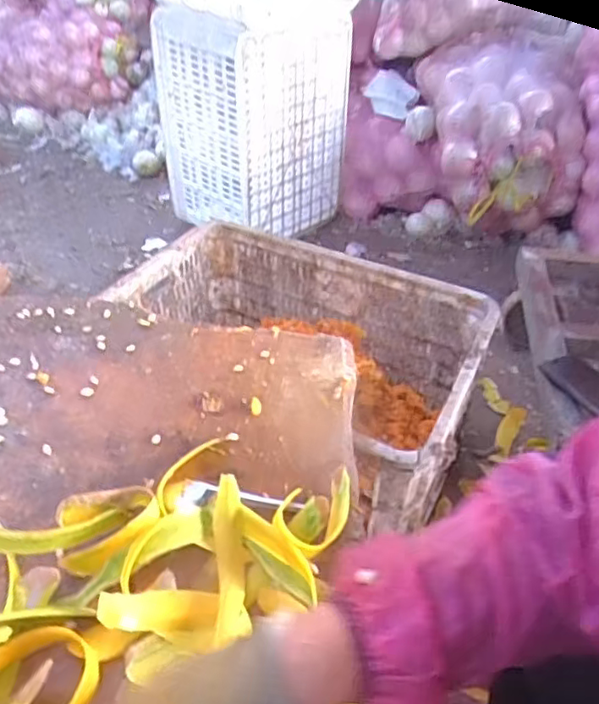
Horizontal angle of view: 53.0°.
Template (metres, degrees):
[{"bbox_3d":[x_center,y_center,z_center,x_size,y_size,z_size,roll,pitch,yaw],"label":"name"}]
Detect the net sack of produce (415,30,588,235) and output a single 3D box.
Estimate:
[{"bbox_3d":[0.474,-0.540,1.487,0.336,0.347,0.438,2,39,1],"label":"net sack of produce"}]

